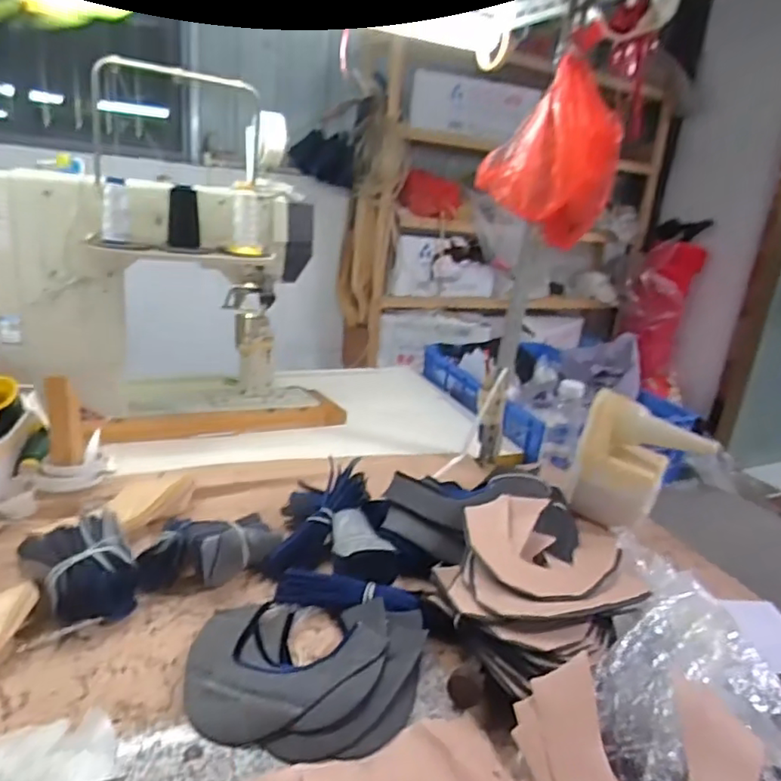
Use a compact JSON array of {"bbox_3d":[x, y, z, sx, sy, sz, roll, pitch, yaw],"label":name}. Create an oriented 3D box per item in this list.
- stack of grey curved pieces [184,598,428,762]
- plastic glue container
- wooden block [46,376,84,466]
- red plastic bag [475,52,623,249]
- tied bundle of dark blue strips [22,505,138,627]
[{"bbox_3d":[-0.086,0.283,0.607,0.241,0.046,0.202,9,19,5],"label":"stack of grey curved pieces"},{"bbox_3d":[0.394,0.122,0.937,0.183,0.182,0.080,14,20,18],"label":"plastic glue container"},{"bbox_3d":[-0.467,0.043,0.846,0.043,0.128,0.031,-3,22,-26],"label":"wooden block"},{"bbox_3d":[0.240,-0.361,0.915,0.211,0.240,0.110,14,23,17],"label":"red plastic bag"},{"bbox_3d":[-0.349,0.207,0.678,0.112,0.075,0.105,23,25,39],"label":"tied bundle of dark blue strips"}]

